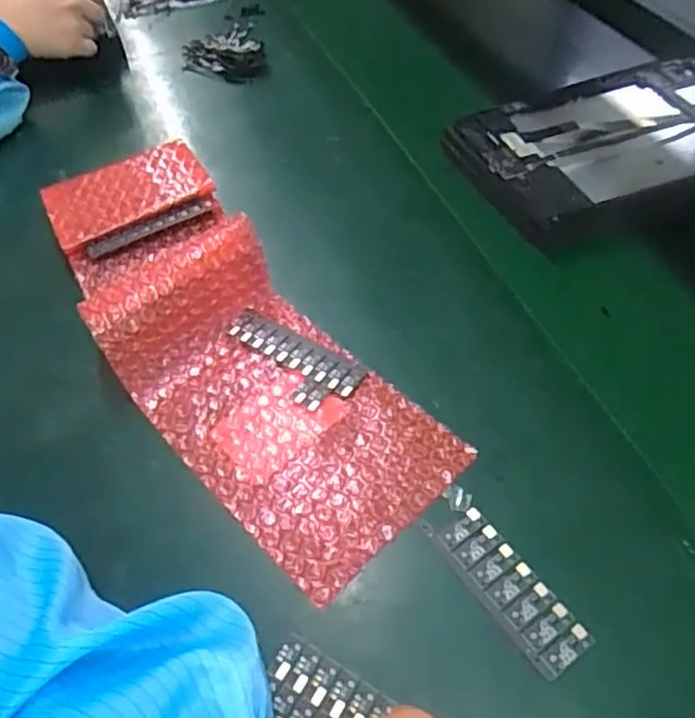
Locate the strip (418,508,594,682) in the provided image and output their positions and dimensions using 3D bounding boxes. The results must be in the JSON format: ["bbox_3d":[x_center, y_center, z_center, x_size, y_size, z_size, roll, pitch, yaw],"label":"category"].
[{"bbox_3d":[0.077,0.109,0.312,0.029,0.004,0.088,-30,57,-18],"label":"strip"}]

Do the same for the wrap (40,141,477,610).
[{"bbox_3d":[-0.094,-0.037,0.418,0.136,0.046,0.393,-31,57,-18],"label":"wrap"}]

